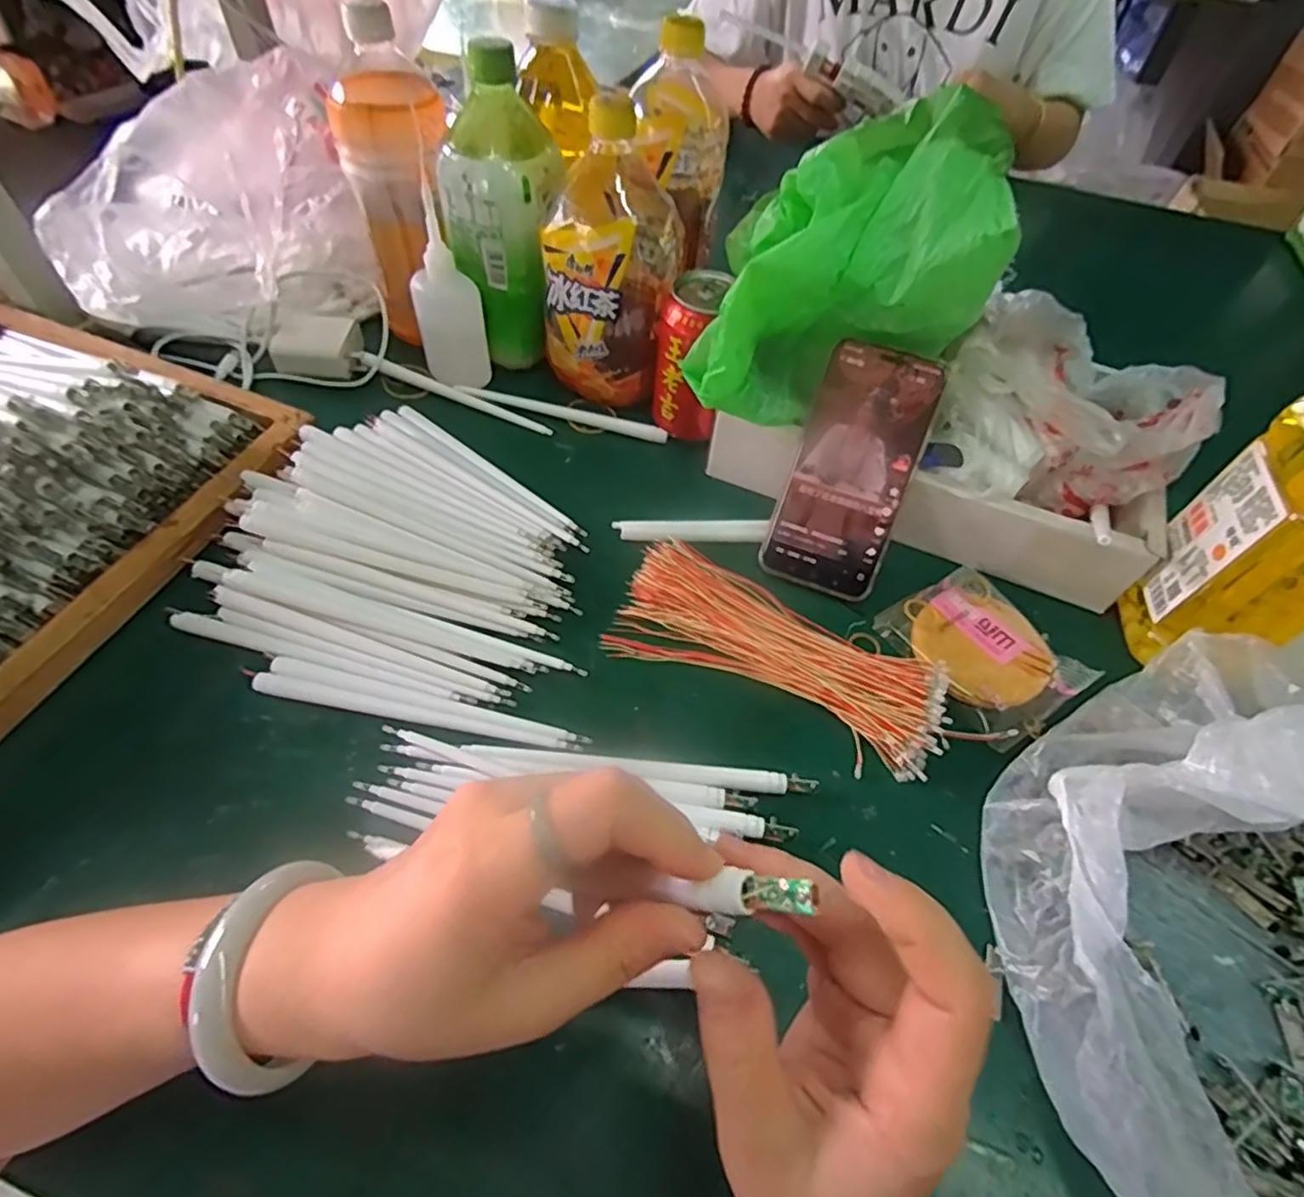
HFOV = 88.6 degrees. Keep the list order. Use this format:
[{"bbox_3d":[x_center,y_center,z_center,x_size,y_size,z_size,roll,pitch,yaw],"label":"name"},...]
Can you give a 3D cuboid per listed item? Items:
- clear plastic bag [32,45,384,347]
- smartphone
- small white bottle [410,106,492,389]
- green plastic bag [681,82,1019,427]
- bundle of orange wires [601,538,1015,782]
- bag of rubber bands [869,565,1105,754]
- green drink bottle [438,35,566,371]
[{"bbox_3d":[-0.350,-0.305,0.526,0.221,0.152,0.170,-22,59,-19],"label":"clear plastic bag"},{"bbox_3d":[0.132,-0.084,0.442,0.074,0.007,0.160,20,99,10],"label":"smartphone"},{"bbox_3d":[-0.155,-0.232,0.500,0.047,0.162,0.029,-14,57,-14],"label":"small white bottle"},{"bbox_3d":[0.112,-0.184,0.403,0.163,0.168,0.094,14,55,6],"label":"green plastic bag"},{"bbox_3d":[0.085,0.033,0.410,0.217,0.018,0.087,24,56,13],"label":"bundle of orange wires"},{"bbox_3d":[0.213,0.033,0.428,0.092,0.013,0.107,-26,60,-21],"label":"bag of rubber bands"},{"bbox_3d":[-0.110,-0.277,0.495,0.083,0.199,0.072,-6,55,-8],"label":"green drink bottle"}]

